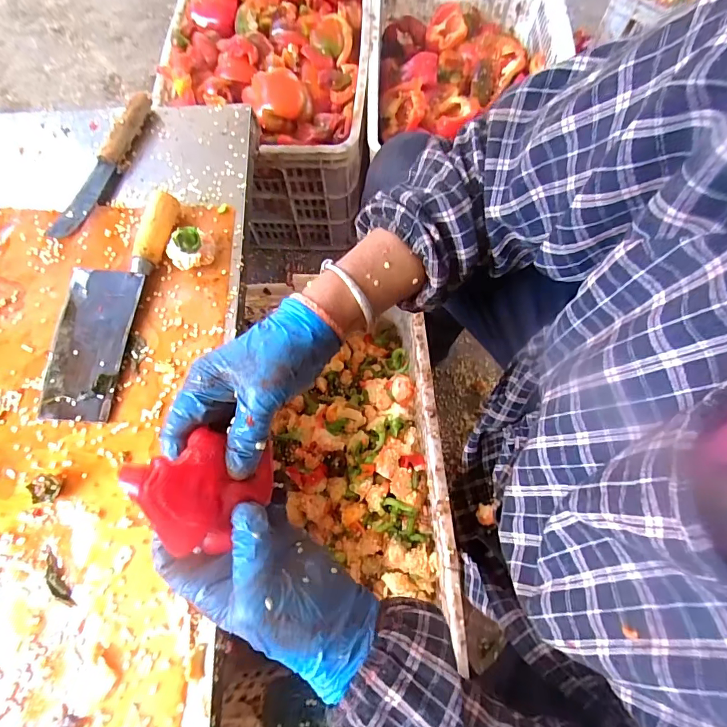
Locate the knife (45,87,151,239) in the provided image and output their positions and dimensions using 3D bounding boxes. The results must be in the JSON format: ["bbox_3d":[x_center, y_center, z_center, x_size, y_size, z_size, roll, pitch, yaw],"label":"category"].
[{"bbox_3d":[-0.326,-0.254,0.536,0.033,0.026,0.228,16,71,8],"label":"knife"}]

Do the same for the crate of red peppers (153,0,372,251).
[{"bbox_3d":[-0.165,-0.544,0.882,0.367,0.289,0.510,4,67,5],"label":"crate of red peppers"}]

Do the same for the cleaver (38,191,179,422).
[{"bbox_3d":[-0.285,-0.072,0.464,0.106,0.034,0.267,10,71,6],"label":"cleaver"}]

